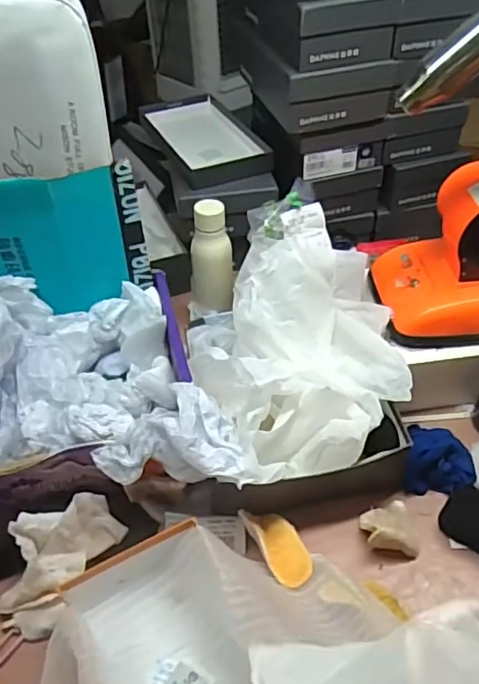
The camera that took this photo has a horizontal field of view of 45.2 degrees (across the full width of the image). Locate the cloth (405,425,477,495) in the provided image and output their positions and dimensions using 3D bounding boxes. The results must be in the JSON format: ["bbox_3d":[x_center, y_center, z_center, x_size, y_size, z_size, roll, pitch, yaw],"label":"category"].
[{"bbox_3d":[0.273,0.158,0.789,0.092,0.059,0.092,6,45,9],"label":"cloth"}]

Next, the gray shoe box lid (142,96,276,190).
[{"bbox_3d":[-0.075,-0.408,1.134,0.184,0.028,0.346,-18,47,-15],"label":"gray shoe box lid"}]

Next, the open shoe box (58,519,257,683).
[{"bbox_3d":[-0.058,0.341,0.588,0.163,0.092,0.286,-22,48,-19],"label":"open shoe box"}]

